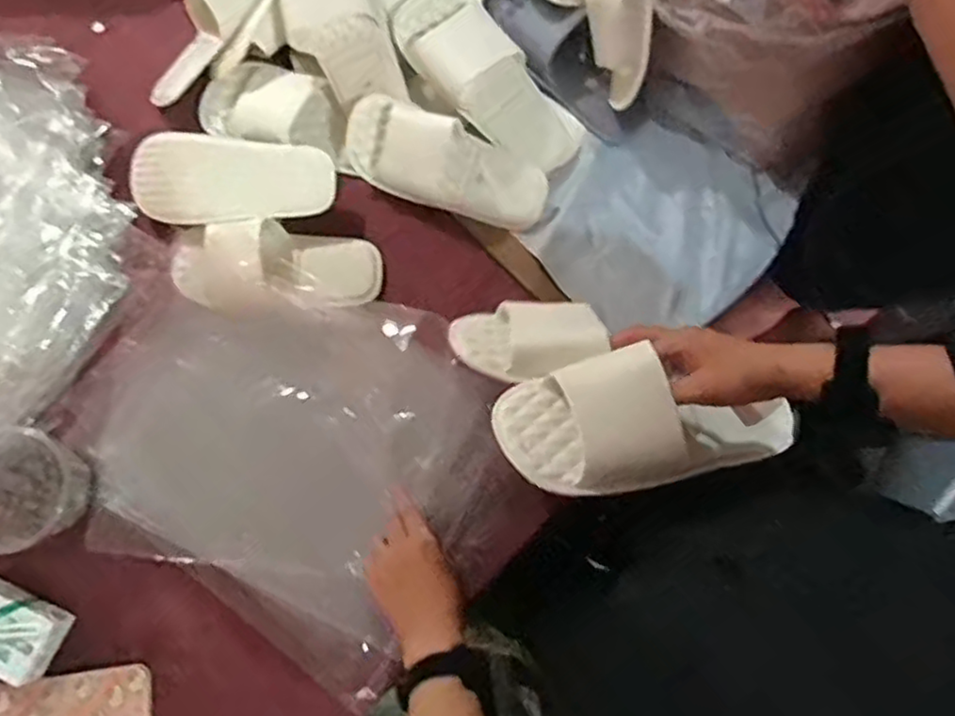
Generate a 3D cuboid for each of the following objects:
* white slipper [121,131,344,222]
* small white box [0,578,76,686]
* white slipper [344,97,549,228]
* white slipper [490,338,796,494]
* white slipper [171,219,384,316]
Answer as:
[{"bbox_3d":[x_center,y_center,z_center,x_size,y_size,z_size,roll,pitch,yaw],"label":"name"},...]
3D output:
[{"bbox_3d":[-0.272,-0.194,0.773,0.226,0.032,0.097,8,90,5],"label":"white slipper"},{"bbox_3d":[-0.465,0.263,0.669,0.114,0.033,0.068,26,77,6],"label":"small white box"},{"bbox_3d":[-0.035,-0.221,0.780,0.235,0.061,0.089,18,76,4],"label":"white slipper"},{"bbox_3d":[0.134,0.052,0.561,0.233,0.053,0.113,3,76,-6],"label":"white slipper"},{"bbox_3d":[-0.223,-0.099,0.756,0.228,0.052,0.099,-1,76,-1],"label":"white slipper"}]

